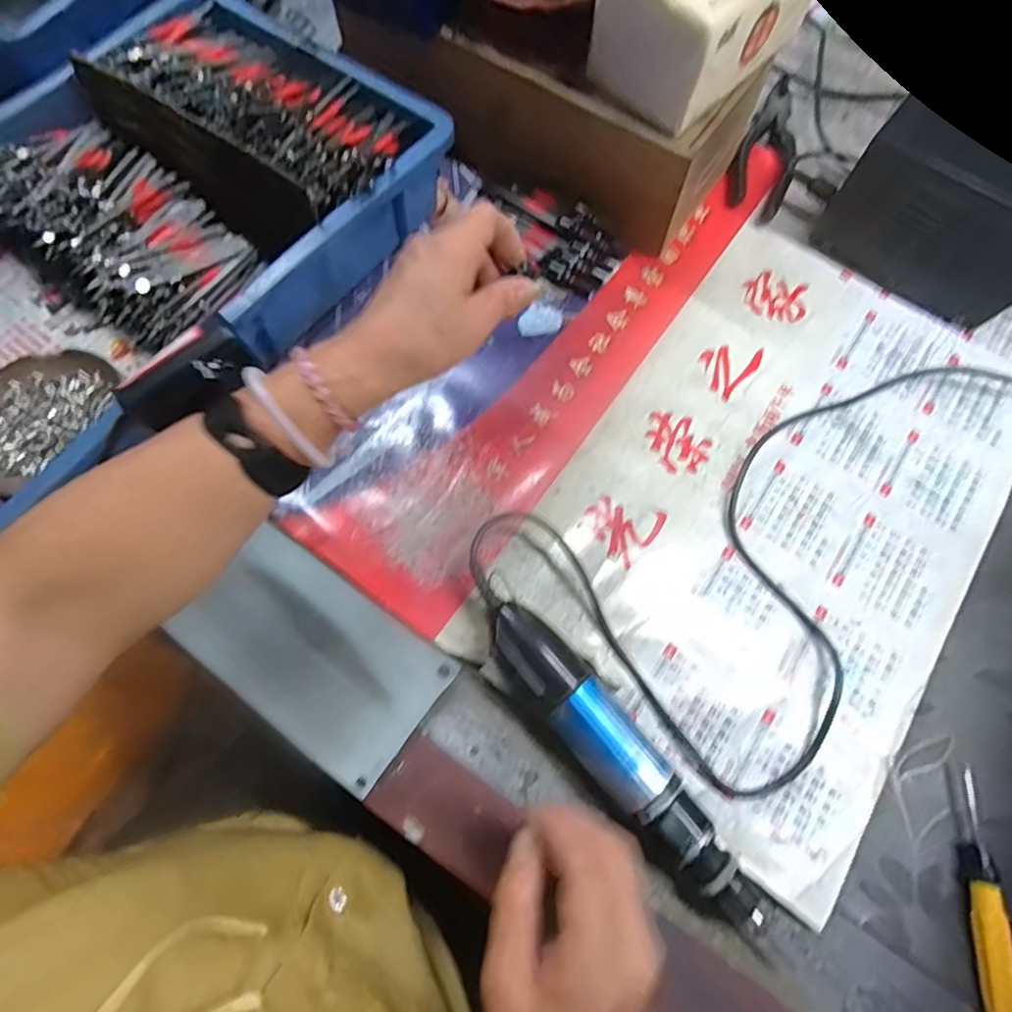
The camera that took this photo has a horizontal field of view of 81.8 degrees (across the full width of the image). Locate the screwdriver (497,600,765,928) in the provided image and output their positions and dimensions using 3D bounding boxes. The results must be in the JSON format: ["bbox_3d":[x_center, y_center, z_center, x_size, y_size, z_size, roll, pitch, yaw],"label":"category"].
[{"bbox_3d":[0.063,0.145,0.341,0.041,0.040,0.218,-36,75,-13],"label":"screwdriver"}]

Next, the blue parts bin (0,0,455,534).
[{"bbox_3d":[-0.279,-0.200,0.440,0.286,0.089,0.424,36,73,11],"label":"blue parts bin"}]

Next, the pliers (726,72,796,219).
[{"bbox_3d":[0.238,-0.330,0.526,0.048,0.026,0.171,21,71,6],"label":"pliers"}]

